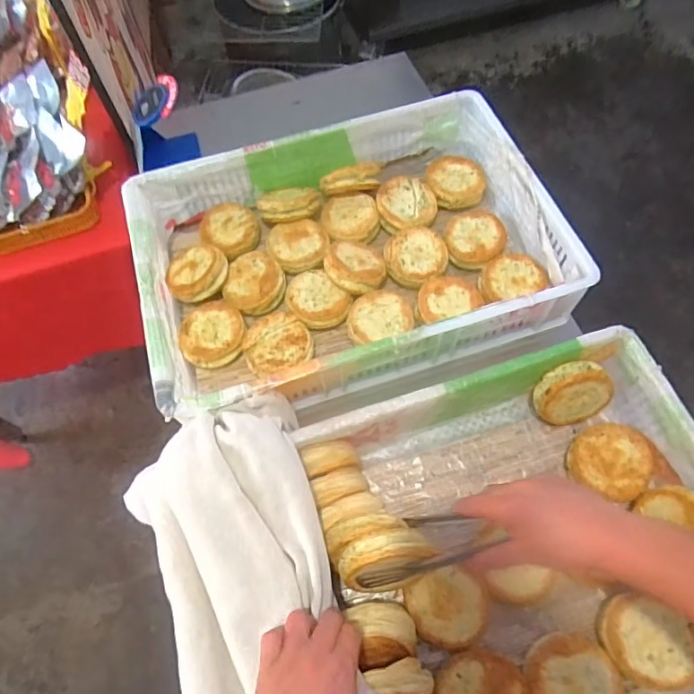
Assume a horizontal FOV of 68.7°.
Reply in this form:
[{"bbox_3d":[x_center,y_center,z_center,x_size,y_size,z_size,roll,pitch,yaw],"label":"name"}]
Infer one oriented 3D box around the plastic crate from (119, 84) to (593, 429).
[{"bbox_3d":[-0.004,-0.151,0.769,0.591,0.132,0.407,-17,65,-7],"label":"plastic crate"}]

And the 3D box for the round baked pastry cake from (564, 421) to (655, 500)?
[{"bbox_3d":[0.335,0.141,0.642,0.095,0.025,0.089,-1,64,1],"label":"round baked pastry cake"}]

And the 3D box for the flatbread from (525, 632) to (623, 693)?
[{"bbox_3d":[0.242,0.362,0.540,0.093,0.025,0.097,37,70,17],"label":"flatbread"}]

